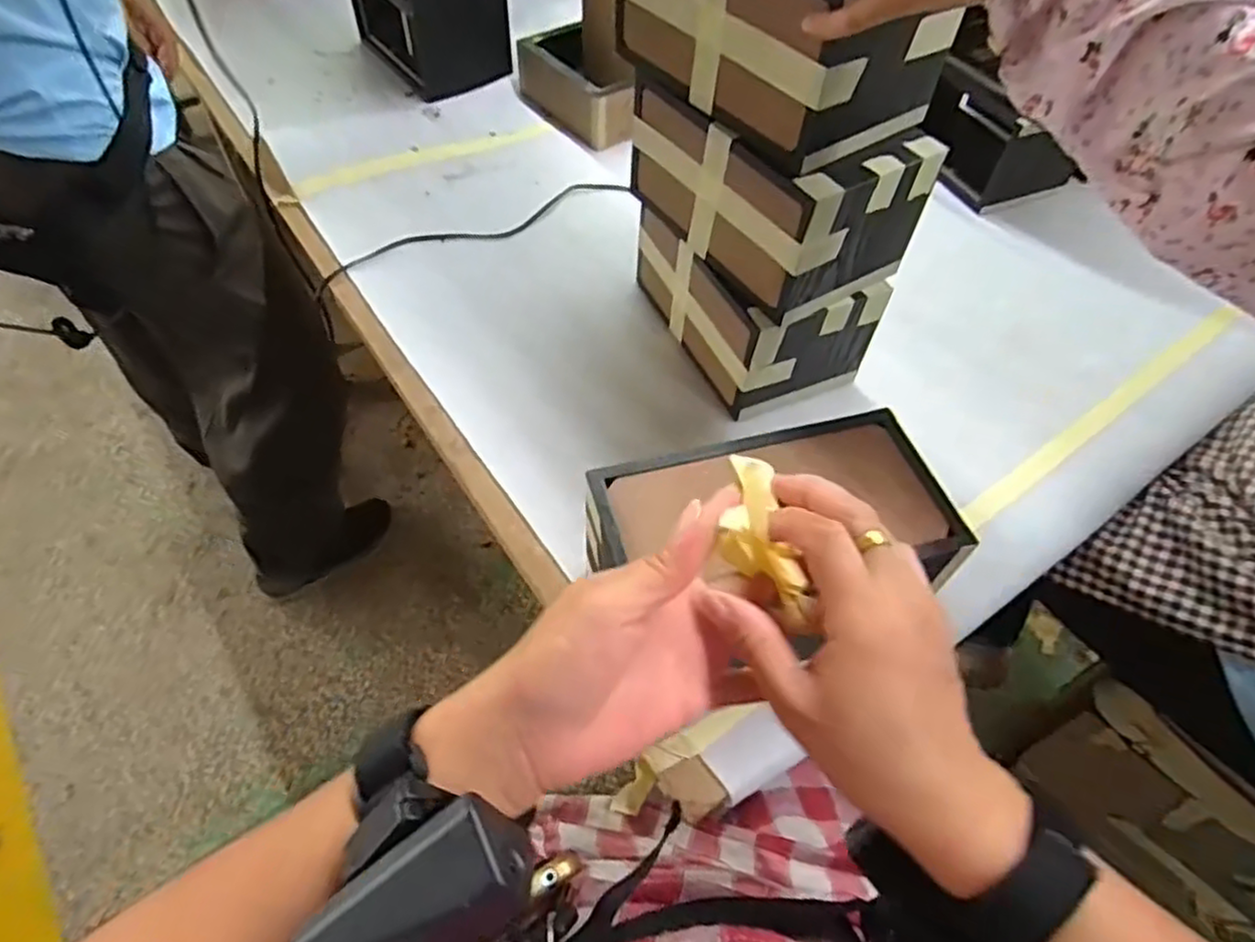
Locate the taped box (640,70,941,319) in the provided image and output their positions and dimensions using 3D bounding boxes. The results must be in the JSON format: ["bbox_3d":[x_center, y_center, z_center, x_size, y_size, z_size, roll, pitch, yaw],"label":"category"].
[{"bbox_3d":[0.114,-0.243,0.572,0.133,0.105,0.213,-29,61,-21],"label":"taped box"}]

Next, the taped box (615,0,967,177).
[{"bbox_3d":[0.107,-0.328,0.501,0.134,0.107,0.206,-29,61,-21],"label":"taped box"}]

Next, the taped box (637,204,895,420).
[{"bbox_3d":[0.114,-0.172,0.659,0.131,0.112,0.207,-20,58,-16],"label":"taped box"}]

